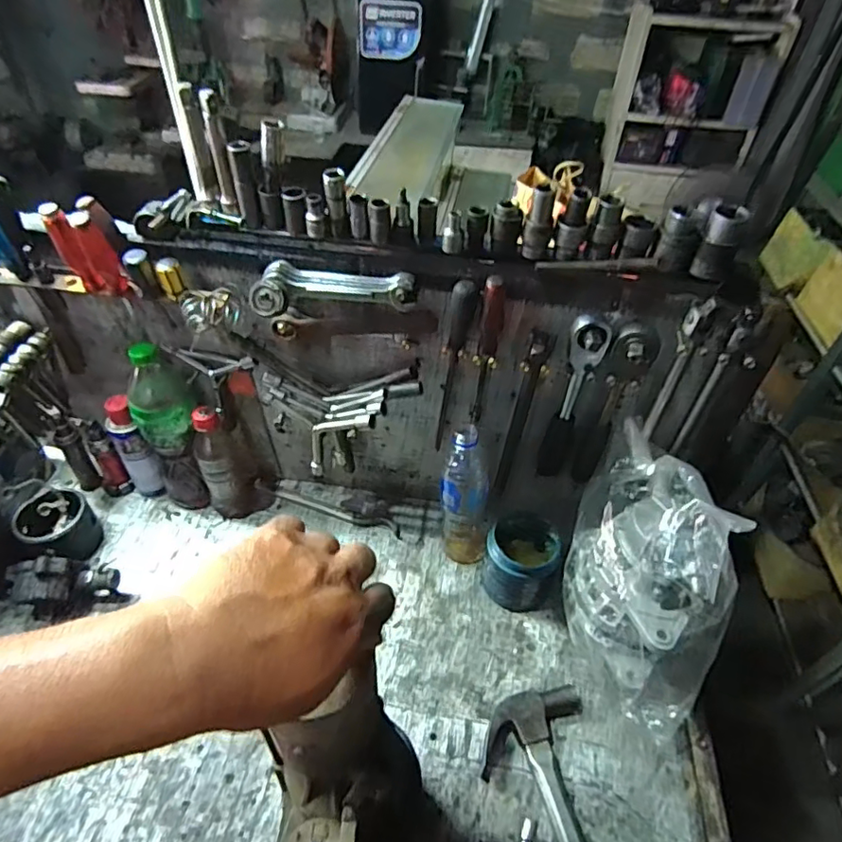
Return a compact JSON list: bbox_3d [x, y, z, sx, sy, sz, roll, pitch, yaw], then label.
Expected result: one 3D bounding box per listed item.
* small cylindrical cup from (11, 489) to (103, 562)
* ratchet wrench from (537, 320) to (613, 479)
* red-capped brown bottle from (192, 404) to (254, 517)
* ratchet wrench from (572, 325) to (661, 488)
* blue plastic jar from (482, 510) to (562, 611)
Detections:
[{"bbox_3d":[-0.490,0.144,0.760,0.082,0.073,0.083,2,44,-2],"label":"small cylindrical cup"},{"bbox_3d":[0.171,-0.012,0.655,0.038,0.240,0.034,19,46,16],"label":"ratchet wrench"},{"bbox_3d":[-0.274,0.054,0.777,0.066,0.190,0.063,-17,47,-20],"label":"red-capped brown bottle"},{"bbox_3d":[0.215,-0.005,0.642,0.041,0.236,0.031,24,47,20],"label":"ratchet wrench"},{"bbox_3d":[0.131,0.176,0.729,0.090,0.090,0.105,21,46,18],"label":"blue plastic jar"}]

